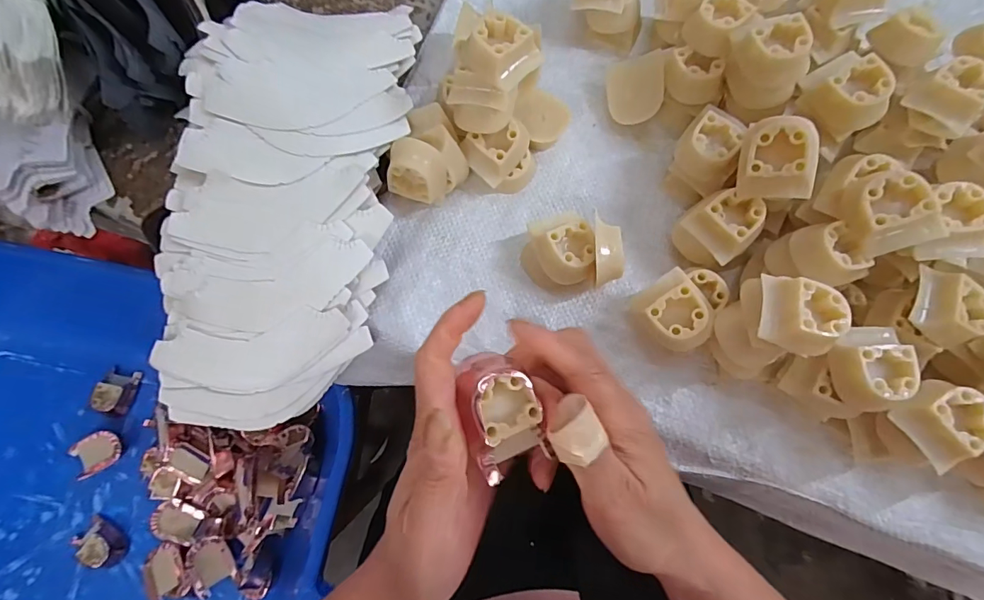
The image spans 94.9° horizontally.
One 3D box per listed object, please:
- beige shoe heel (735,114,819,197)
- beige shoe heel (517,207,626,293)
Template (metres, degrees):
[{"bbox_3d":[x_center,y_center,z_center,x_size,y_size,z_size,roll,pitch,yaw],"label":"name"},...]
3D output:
[{"bbox_3d":[0.167,-0.082,0.263,0.040,0.021,0.045,9,105,29],"label":"beige shoe heel"},{"bbox_3d":[0.052,-0.033,0.297,0.058,0.043,0.047,2,78,0],"label":"beige shoe heel"}]

